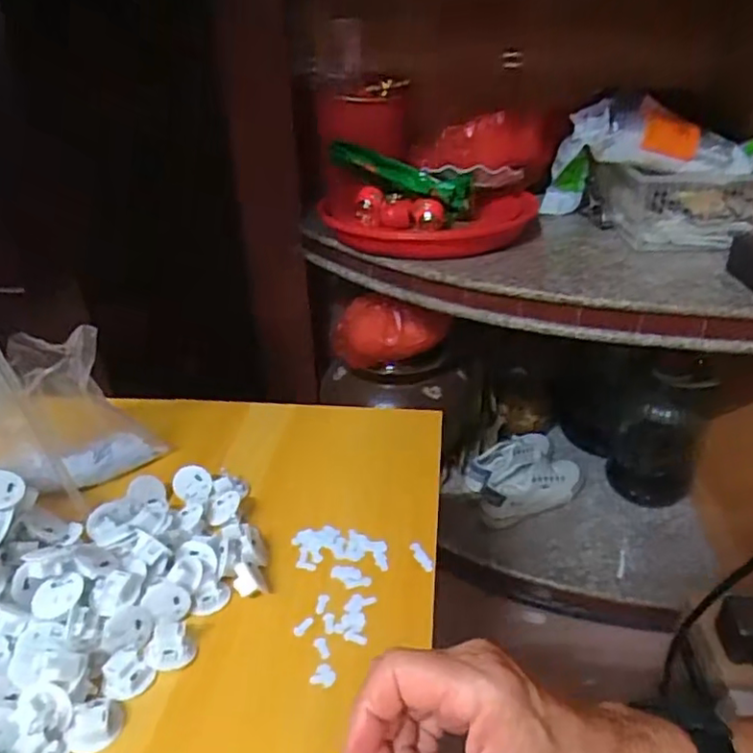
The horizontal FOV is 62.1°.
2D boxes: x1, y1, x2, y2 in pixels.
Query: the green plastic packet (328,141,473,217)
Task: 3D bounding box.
[{"bbox_3d":[0.038,-0.333,1.025,0.254,0.062,0.070,25,37,16],"label":"green plastic packet"}]

